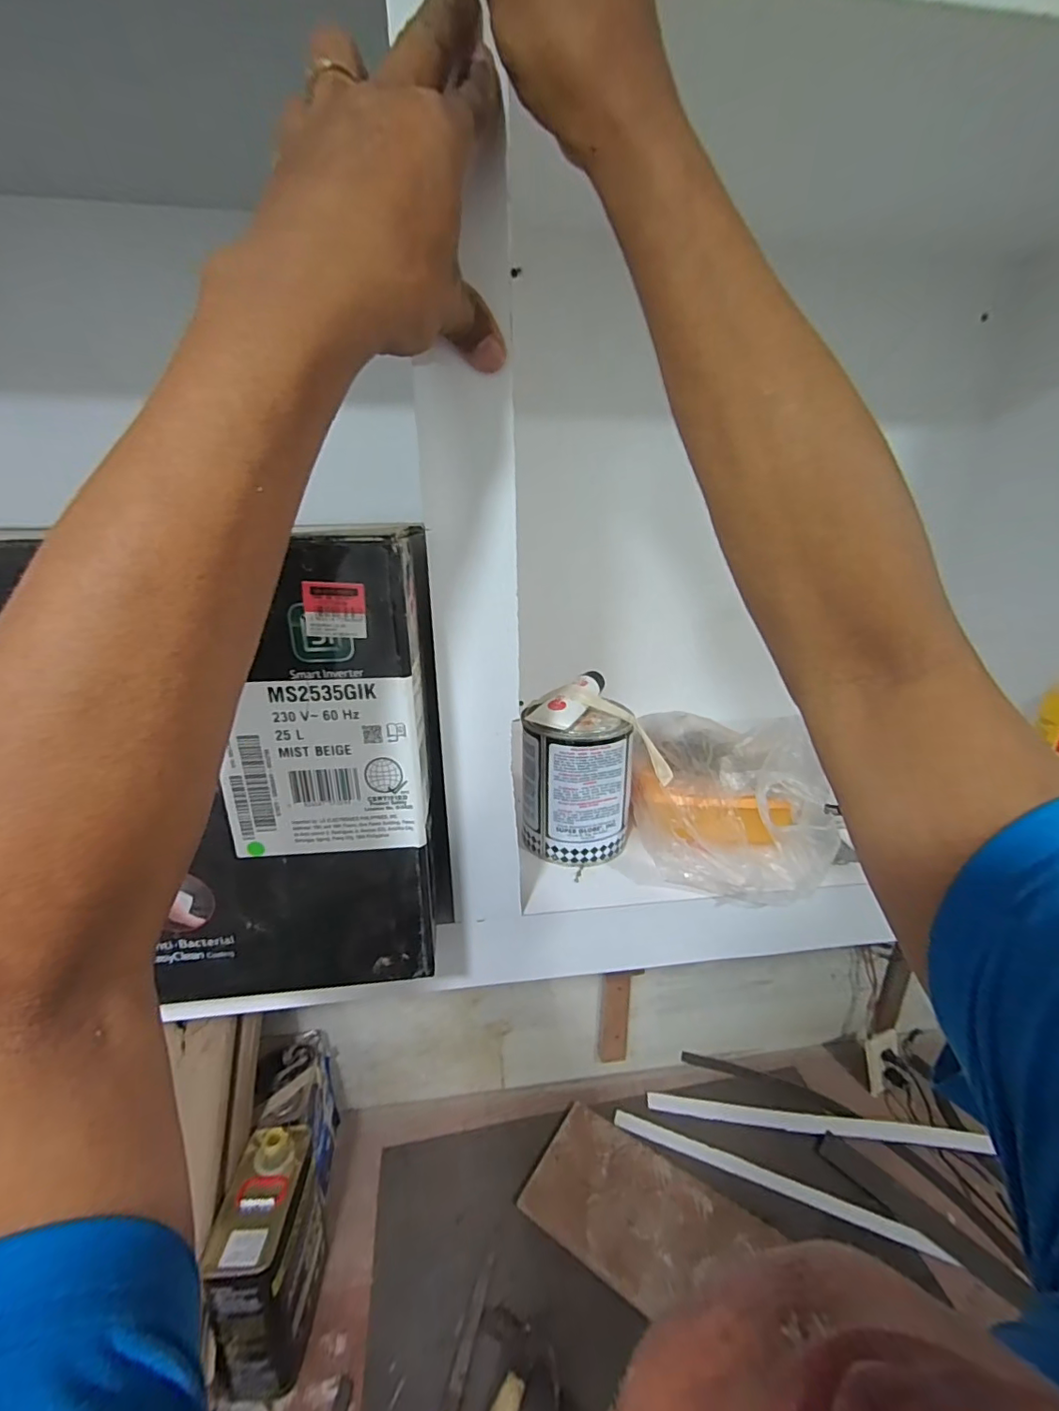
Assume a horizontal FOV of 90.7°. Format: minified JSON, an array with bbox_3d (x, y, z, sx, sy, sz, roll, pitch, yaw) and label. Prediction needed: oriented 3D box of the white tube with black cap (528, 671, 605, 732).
[{"bbox_3d":[0.045,-0.006,0.480,0.033,0.026,0.095,16,26,40],"label":"white tube with black cap"}]

